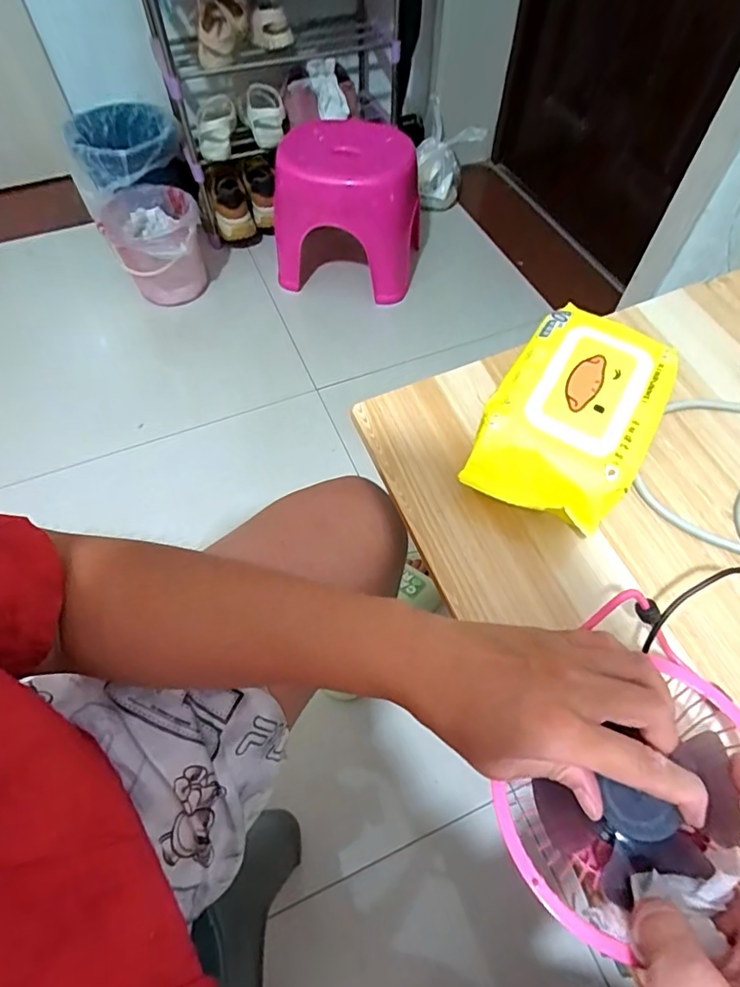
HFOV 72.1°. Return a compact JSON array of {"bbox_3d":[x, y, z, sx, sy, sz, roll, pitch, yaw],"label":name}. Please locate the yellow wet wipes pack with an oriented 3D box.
[{"bbox_3d":[0.144,-0.050,0.365,0.112,0.069,0.156,28,63,15],"label":"yellow wet wipes pack"}]

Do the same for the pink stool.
[{"bbox_3d":[-0.039,-0.627,1.130,0.294,0.260,0.246,15,60,8],"label":"pink stool"}]

